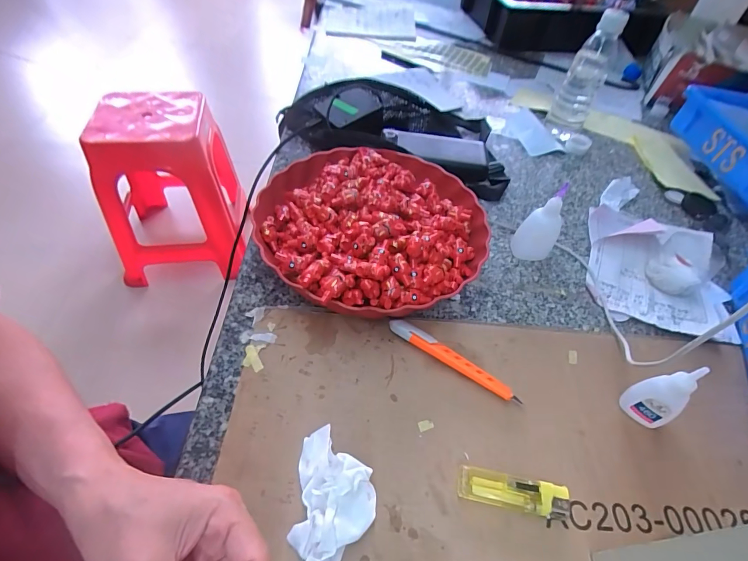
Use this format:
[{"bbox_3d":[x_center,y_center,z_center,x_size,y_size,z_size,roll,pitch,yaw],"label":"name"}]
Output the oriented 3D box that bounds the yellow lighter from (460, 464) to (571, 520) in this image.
[{"bbox_3d":[0.103,0.157,0.288,0.079,0.009,0.022,10,49,5],"label":"yellow lighter"}]

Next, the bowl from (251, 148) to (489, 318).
[{"bbox_3d":[0.001,-0.062,0.425,0.235,0.074,0.233,2,49,-2],"label":"bowl"}]

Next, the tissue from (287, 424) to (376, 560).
[{"bbox_3d":[-0.027,0.150,0.269,0.055,0.027,0.086,5,49,0],"label":"tissue"}]

